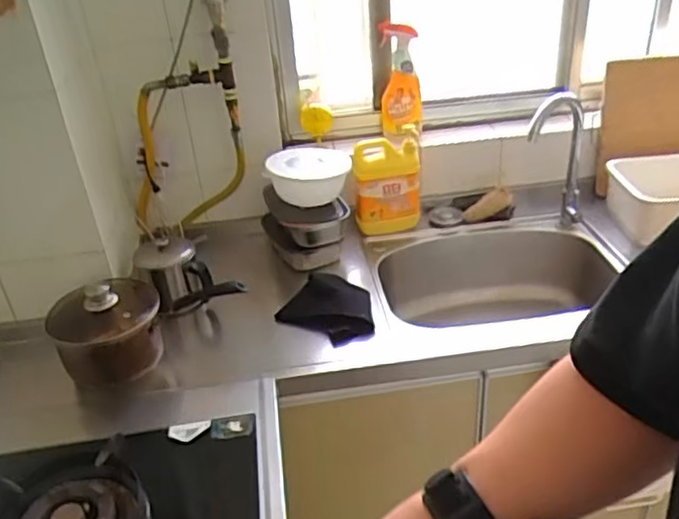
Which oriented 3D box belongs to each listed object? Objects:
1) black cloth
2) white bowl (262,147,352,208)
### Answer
[{"bbox_3d":[-0.032,0.092,1.248,0.184,0.055,0.171,-5,32,0],"label":"black cloth"},{"bbox_3d":[-0.065,-0.178,1.379,0.171,0.094,0.154,0,32,7],"label":"white bowl"}]

